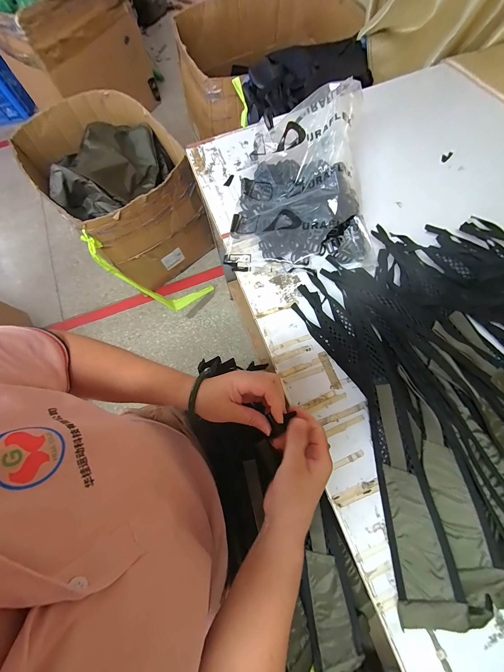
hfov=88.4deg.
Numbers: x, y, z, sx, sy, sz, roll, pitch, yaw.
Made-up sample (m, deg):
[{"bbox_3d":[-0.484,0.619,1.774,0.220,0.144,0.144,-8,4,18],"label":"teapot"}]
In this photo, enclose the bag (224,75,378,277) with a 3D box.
[{"bbox_3d":[0.086,-0.284,0.490,0.267,0.120,0.303,-2,73,1],"label":"bag"}]

